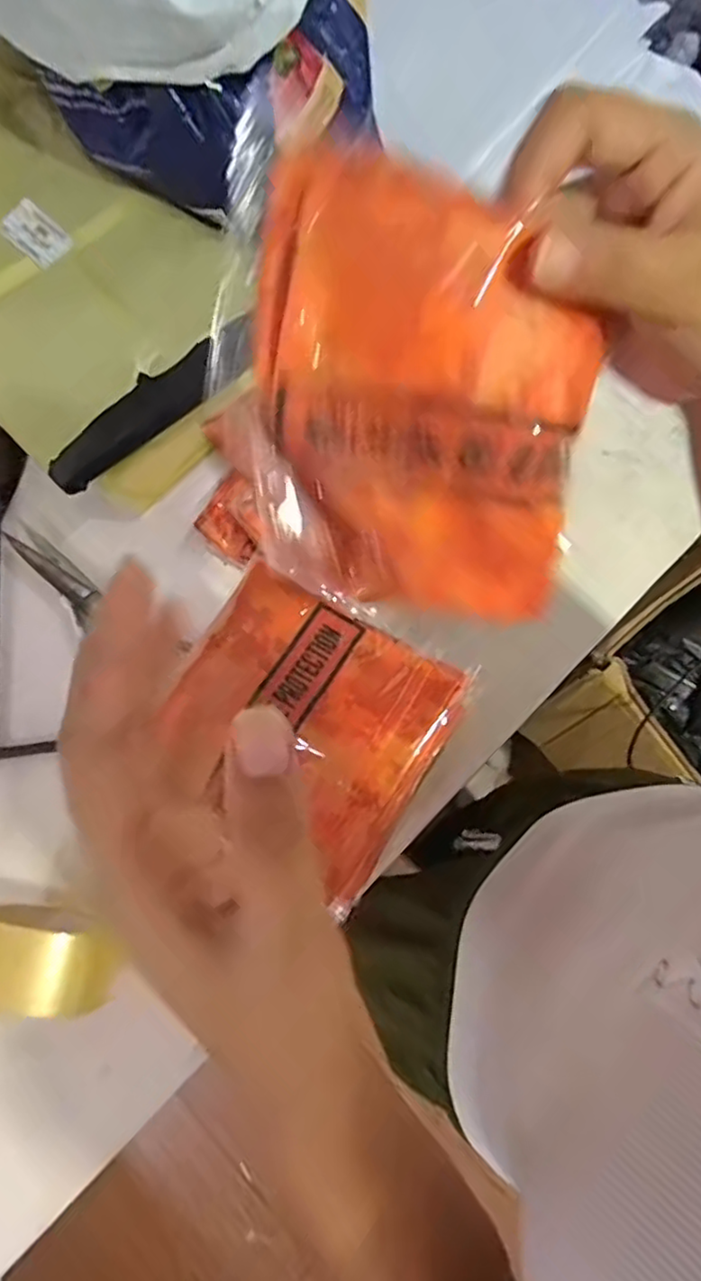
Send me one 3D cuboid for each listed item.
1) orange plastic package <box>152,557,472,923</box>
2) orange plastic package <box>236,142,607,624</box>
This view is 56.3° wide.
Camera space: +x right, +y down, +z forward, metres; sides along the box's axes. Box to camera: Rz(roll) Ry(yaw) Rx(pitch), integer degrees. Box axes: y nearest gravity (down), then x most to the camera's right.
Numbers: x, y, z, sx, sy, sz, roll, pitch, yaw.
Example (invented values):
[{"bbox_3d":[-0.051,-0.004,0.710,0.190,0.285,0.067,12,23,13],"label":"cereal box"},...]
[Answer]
[{"bbox_3d":[-0.021,0.036,0.315,0.124,0.015,0.115,30,78,10],"label":"orange plastic package"},{"bbox_3d":[0.026,-0.068,0.205,0.114,0.015,0.120,6,116,-14],"label":"orange plastic package"}]

